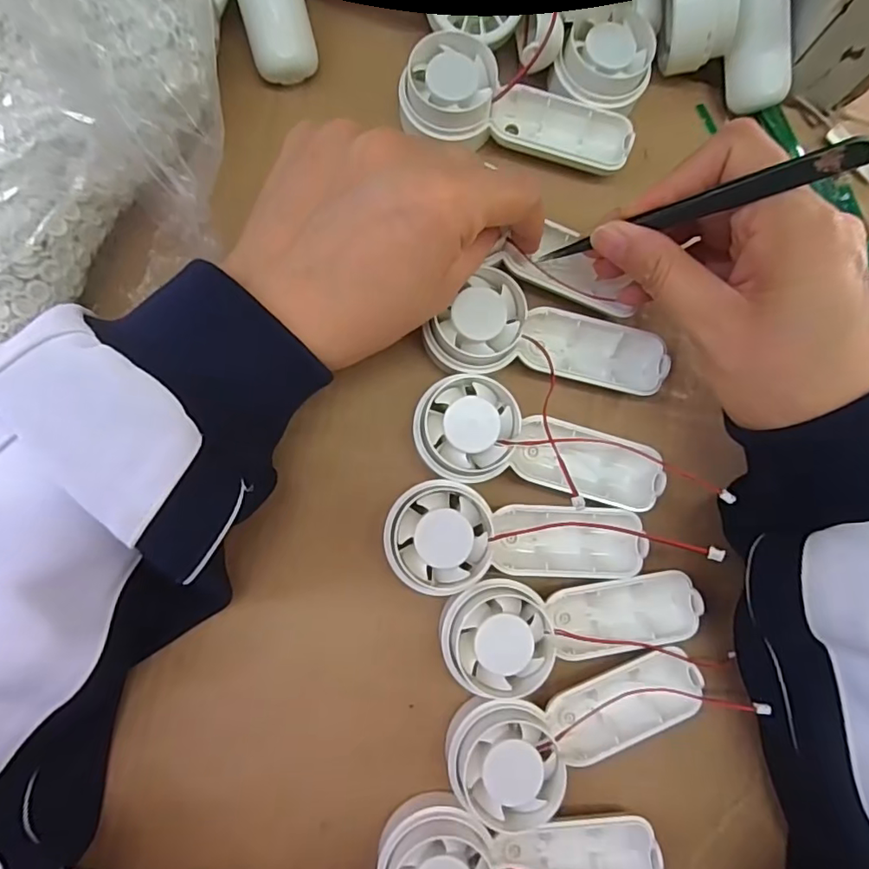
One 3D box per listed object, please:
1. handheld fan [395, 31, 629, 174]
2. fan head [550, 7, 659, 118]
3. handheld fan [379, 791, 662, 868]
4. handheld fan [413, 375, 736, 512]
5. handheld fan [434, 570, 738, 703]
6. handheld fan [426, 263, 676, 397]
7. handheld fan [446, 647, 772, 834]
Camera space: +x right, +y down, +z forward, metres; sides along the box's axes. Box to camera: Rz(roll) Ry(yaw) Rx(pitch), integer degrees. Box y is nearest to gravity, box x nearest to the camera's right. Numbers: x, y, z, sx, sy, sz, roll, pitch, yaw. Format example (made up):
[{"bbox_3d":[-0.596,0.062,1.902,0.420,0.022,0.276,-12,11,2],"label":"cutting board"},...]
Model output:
[{"bbox_3d":[0.039,-0.153,0.262,0.108,0.029,0.041,9,82,-4],"label":"handheld fan"},{"bbox_3d":[0.084,-0.180,0.267,0.043,0.024,0.047,1,82,-5],"label":"fan head"},{"bbox_3d":[0.042,0.176,0.219,0.126,0.029,0.042,8,82,-4],"label":"handheld fan"},{"bbox_3d":[0.050,0.004,0.244,0.117,0.026,0.043,10,82,-4],"label":"handheld fan"},{"bbox_3d":[0.059,0.084,0.235,0.110,0.024,0.043,-1,83,-5],"label":"handheld fan"},{"bbox_3d":[0.052,-0.045,0.250,0.106,0.026,0.043,8,82,-4],"label":"handheld fan"},{"bbox_3d":[0.068,0.123,0.230,0.123,0.026,0.045,-12,84,-6],"label":"handheld fan"}]

